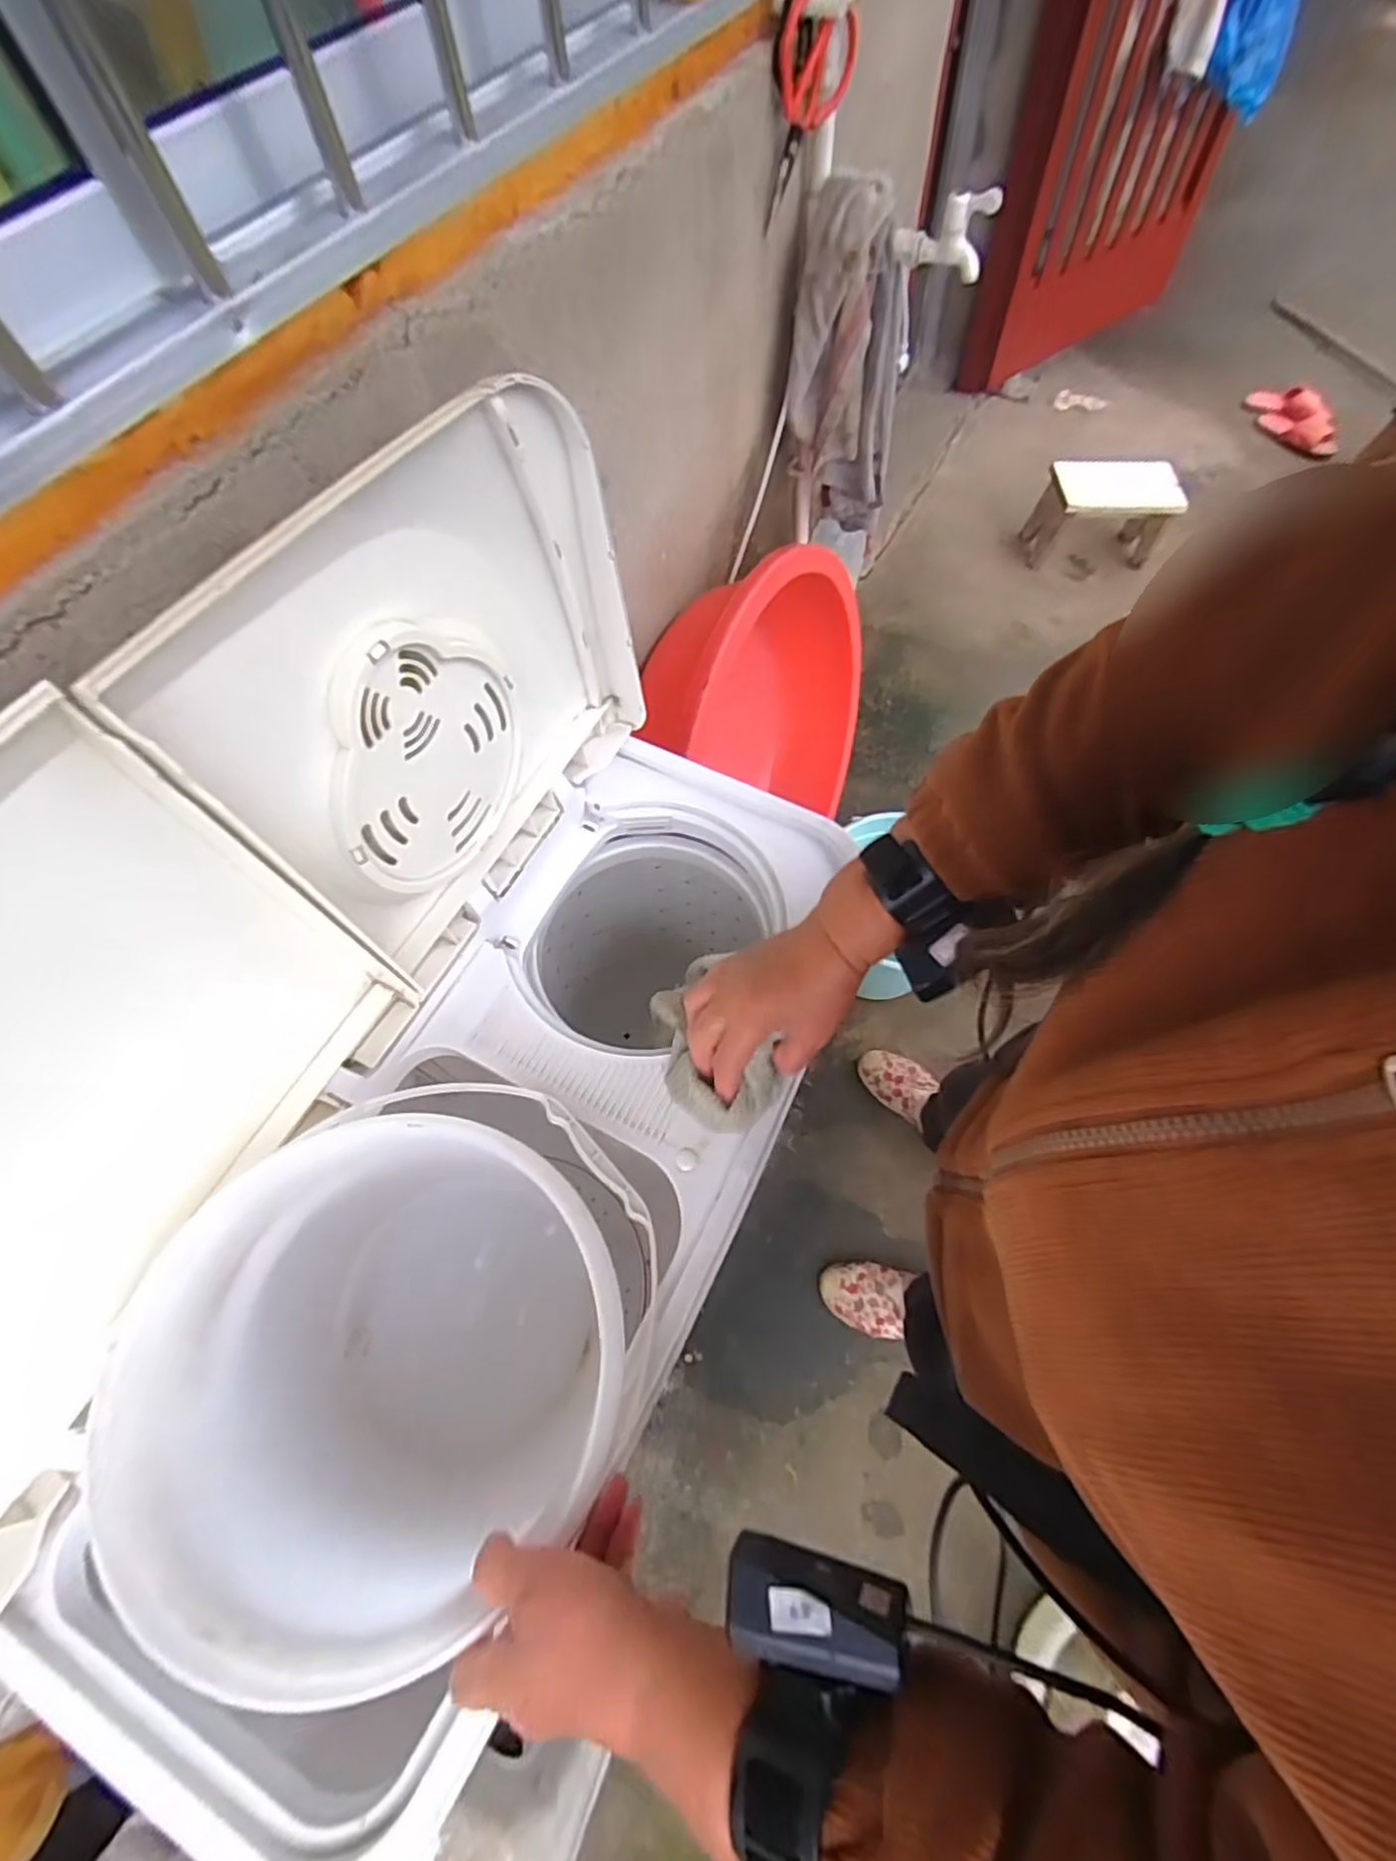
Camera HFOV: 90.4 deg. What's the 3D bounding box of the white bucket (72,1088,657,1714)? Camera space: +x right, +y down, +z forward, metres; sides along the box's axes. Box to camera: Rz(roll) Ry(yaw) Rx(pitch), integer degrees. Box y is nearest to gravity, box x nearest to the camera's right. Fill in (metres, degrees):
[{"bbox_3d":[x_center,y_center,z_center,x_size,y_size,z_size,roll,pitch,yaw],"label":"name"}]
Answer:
[{"bbox_3d":[-0.170,0.280,0.485,0.295,0.286,0.261,-31,66,-12],"label":"white bucket"}]

